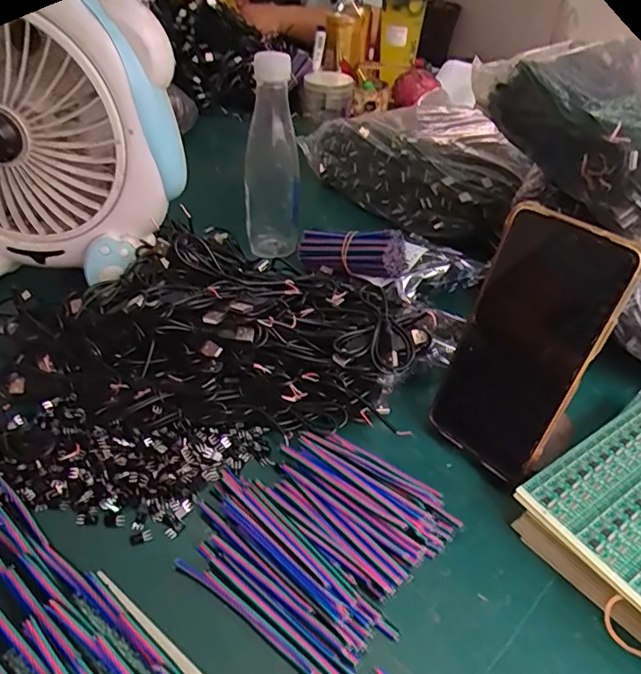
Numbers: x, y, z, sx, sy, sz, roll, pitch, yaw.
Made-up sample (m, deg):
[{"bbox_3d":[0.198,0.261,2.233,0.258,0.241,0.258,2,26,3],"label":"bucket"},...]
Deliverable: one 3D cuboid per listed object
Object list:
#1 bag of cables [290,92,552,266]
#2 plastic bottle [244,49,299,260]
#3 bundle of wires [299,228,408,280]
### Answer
[{"bbox_3d":[0.120,-0.219,0.668,0.294,0.110,0.138,34,50,31],"label":"bag of cables"},{"bbox_3d":[-0.050,-0.177,0.532,0.055,0.203,0.047,-1,41,-4],"label":"plastic bottle"},{"bbox_3d":[0.030,-0.083,0.508,0.106,0.044,0.033,10,42,9],"label":"bundle of wires"}]

